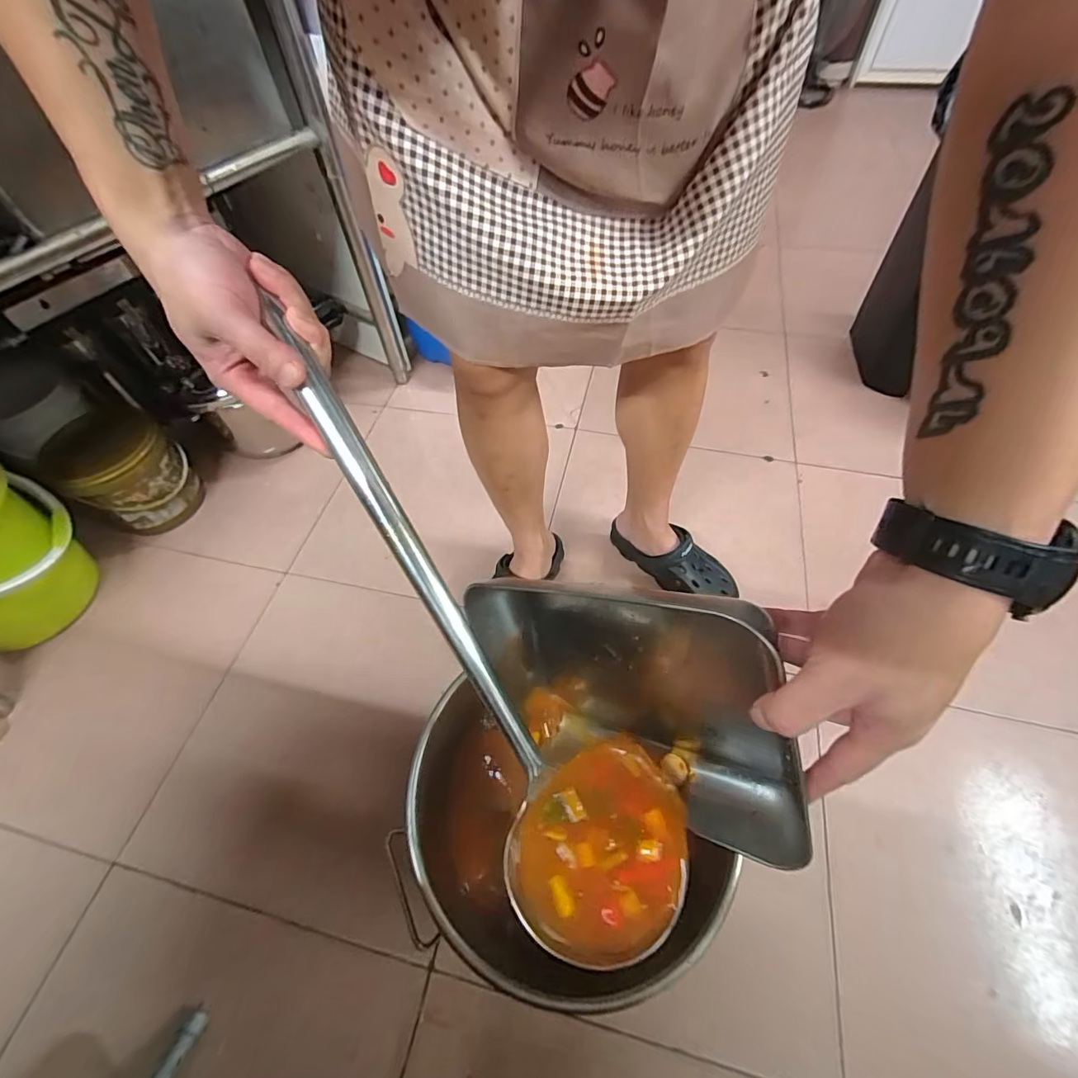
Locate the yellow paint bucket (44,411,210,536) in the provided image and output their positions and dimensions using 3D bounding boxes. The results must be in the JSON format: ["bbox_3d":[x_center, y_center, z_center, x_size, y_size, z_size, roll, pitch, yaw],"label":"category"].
[{"bbox_3d":[-0.848,-0.131,1.001,0.203,0.200,0.193,-2,58,3],"label":"yellow paint bucket"}]

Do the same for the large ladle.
[{"bbox_3d":[-0.051,0.059,0.327,0.127,0.071,0.444,-32,92,-16],"label":"large ladle"}]

